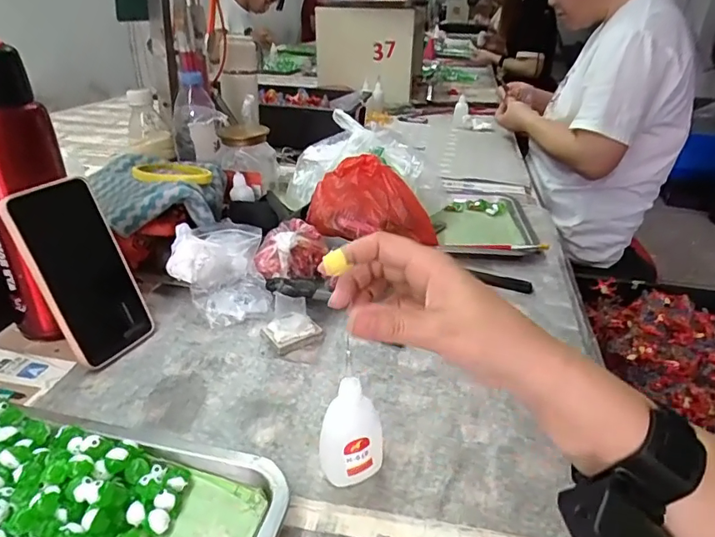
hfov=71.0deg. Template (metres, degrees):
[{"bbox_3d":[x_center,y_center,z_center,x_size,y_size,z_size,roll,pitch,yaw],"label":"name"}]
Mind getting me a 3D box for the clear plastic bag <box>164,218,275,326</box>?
[{"bbox_3d":[-0.151,0.000,0.547,0.097,0.073,0.108,-7,30,-17],"label":"clear plastic bag"}]

